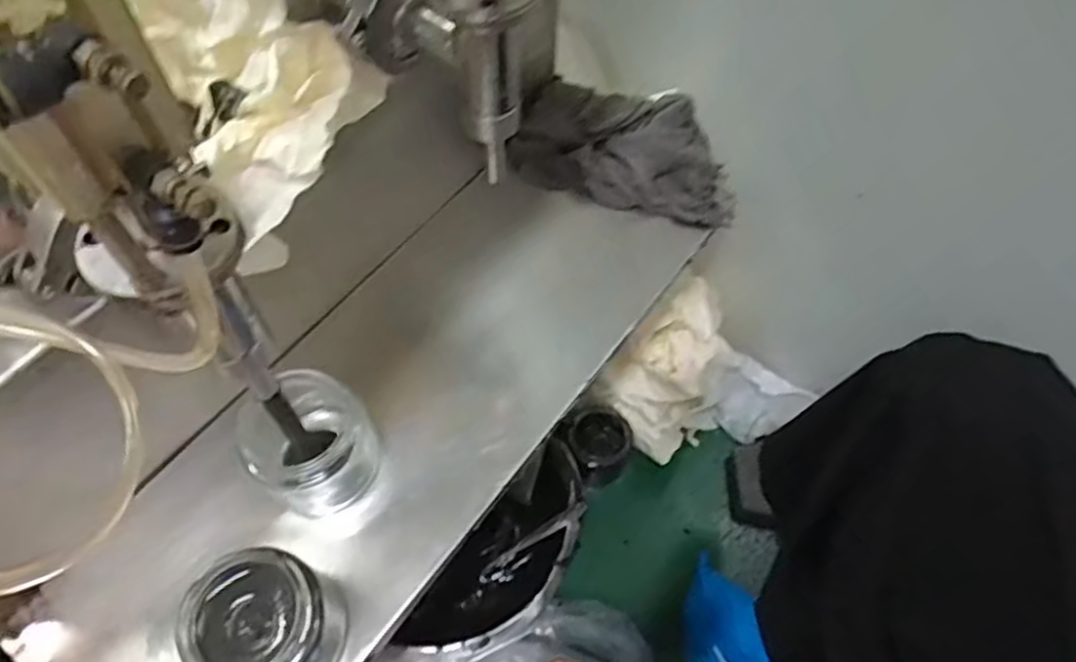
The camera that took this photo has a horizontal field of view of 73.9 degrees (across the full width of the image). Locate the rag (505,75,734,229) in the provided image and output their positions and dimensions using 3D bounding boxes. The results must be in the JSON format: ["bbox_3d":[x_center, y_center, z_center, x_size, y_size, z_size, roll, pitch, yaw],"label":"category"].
[{"bbox_3d":[0.067,-0.136,0.538,0.175,0.047,0.079,20,62,10],"label":"rag"}]

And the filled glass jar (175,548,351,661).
[{"bbox_3d":[-0.136,0.150,0.363,0.063,0.066,0.062,-19,63,-12],"label":"filled glass jar"}]

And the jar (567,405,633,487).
[{"bbox_3d":[0.065,0.121,0.761,0.065,0.075,0.065,1,60,-1],"label":"jar"}]

